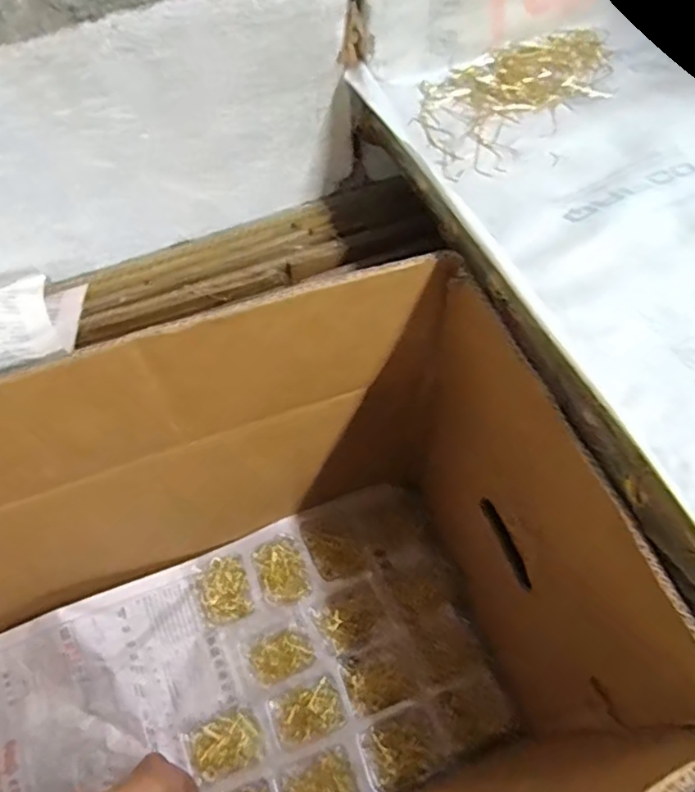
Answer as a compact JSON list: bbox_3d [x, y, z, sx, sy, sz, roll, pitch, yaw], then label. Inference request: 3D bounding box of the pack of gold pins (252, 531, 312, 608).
[{"bbox_3d":[-0.076,0.202,0.708,0.054,0.007,0.078,-21,63,-9],"label":"pack of gold pins"}]

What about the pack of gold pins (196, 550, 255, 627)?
[{"bbox_3d":[-0.142,0.222,0.703,0.057,0.015,0.074,-19,63,-8],"label":"pack of gold pins"}]

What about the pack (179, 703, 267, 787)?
[{"bbox_3d":[-0.128,0.361,0.633,0.078,0.013,0.059,-25,64,-11],"label":"pack"}]

